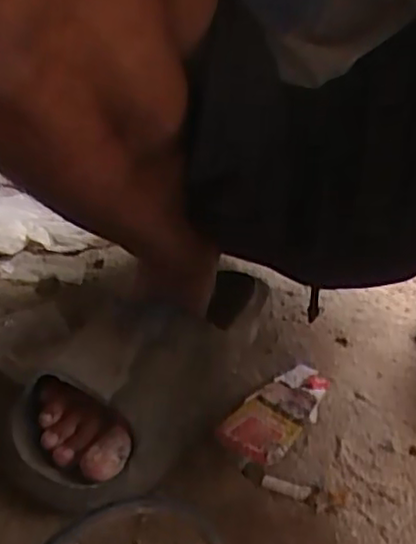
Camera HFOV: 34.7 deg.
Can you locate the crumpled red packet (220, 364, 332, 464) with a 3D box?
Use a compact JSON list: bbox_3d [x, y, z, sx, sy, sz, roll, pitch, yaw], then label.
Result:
[{"bbox_3d":[0.057,0.107,0.519,0.050,0.008,0.115,26,36,30],"label":"crumpled red packet"}]

